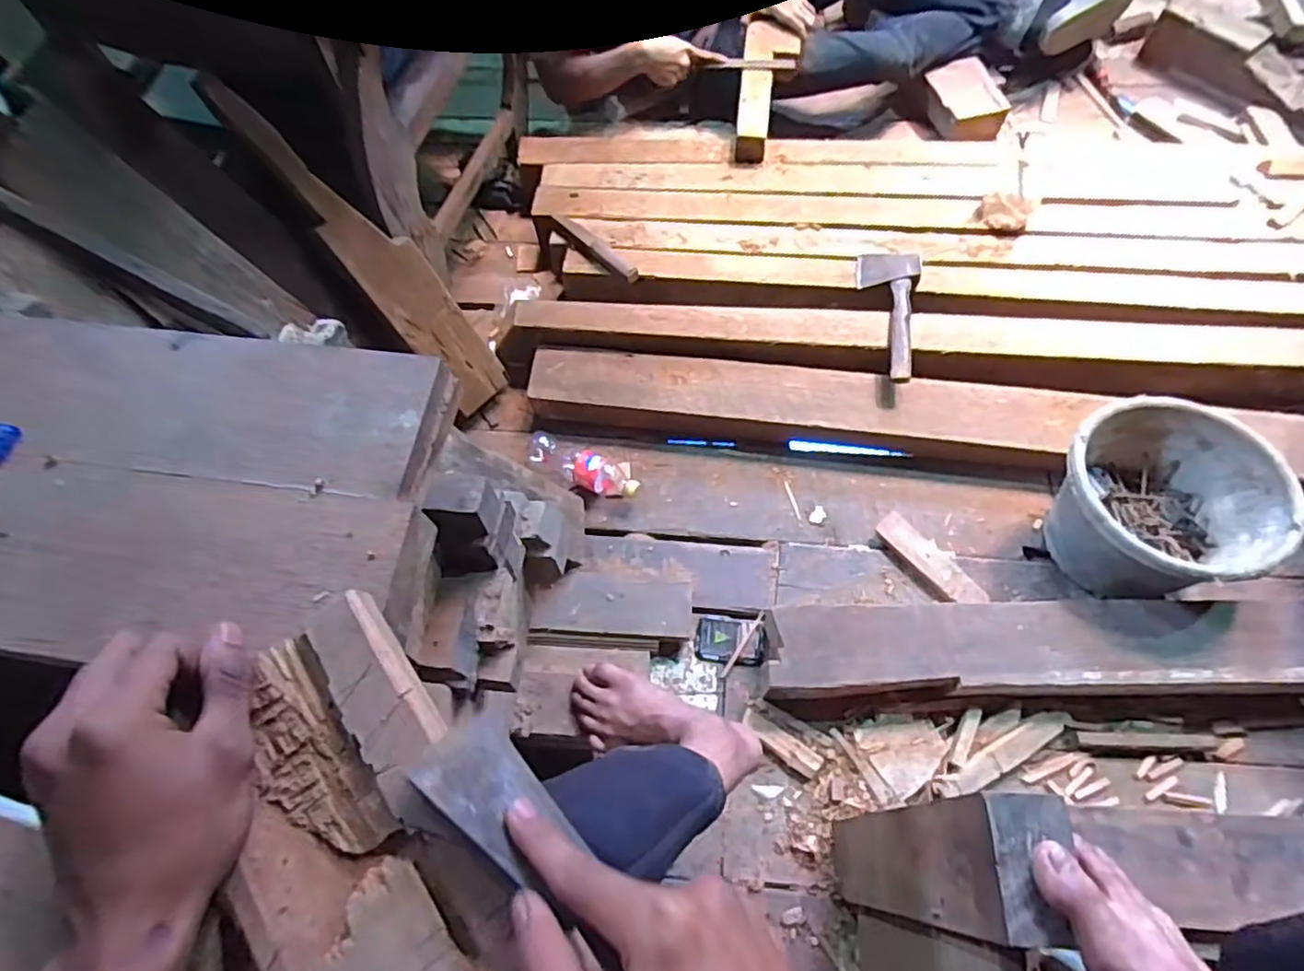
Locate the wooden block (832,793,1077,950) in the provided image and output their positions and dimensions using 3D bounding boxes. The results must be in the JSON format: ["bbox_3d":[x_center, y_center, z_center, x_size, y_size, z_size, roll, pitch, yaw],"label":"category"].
[{"bbox_3d":[0.263,0.374,0.675,0.064,0.516,0.097,1,63,4],"label":"wooden block"}]

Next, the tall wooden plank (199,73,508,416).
[{"bbox_3d":[-0.412,-0.332,1.032,0.033,0.560,0.107,10,60,40],"label":"tall wooden plank"}]

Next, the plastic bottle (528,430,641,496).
[{"bbox_3d":[-0.127,-0.030,1.160,0.211,0.059,0.063,27,68,15],"label":"plastic bottle"}]

